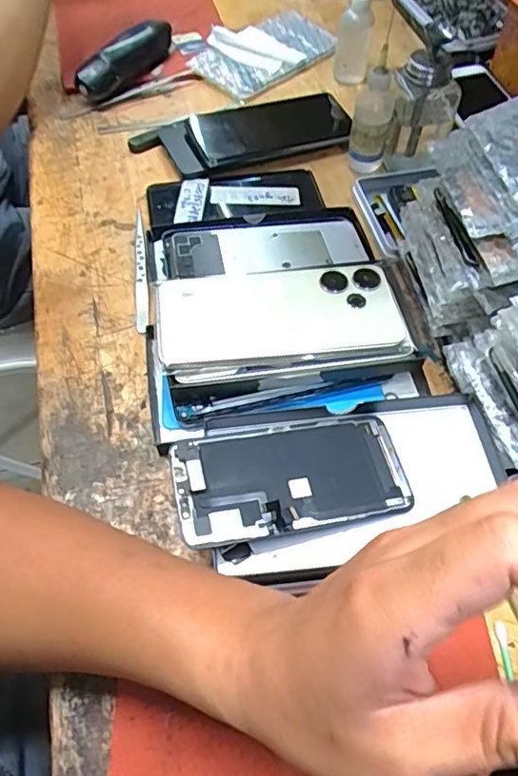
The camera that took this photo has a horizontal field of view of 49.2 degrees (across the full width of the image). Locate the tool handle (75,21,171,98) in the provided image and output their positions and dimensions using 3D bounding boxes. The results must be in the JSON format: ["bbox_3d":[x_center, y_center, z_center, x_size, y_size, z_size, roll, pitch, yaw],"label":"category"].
[{"bbox_3d":[-0.131,-0.331,0.569,0.119,0.043,0.025,-39,65,-23],"label":"tool handle"}]

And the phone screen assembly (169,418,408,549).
[{"bbox_3d":[0.019,0.052,0.336,0.136,0.008,0.068,-5,58,-13],"label":"phone screen assembly"}]

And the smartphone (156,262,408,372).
[{"bbox_3d":[0.014,-0.056,0.406,0.169,0.009,0.084,-5,63,-7],"label":"smartphone"}]

